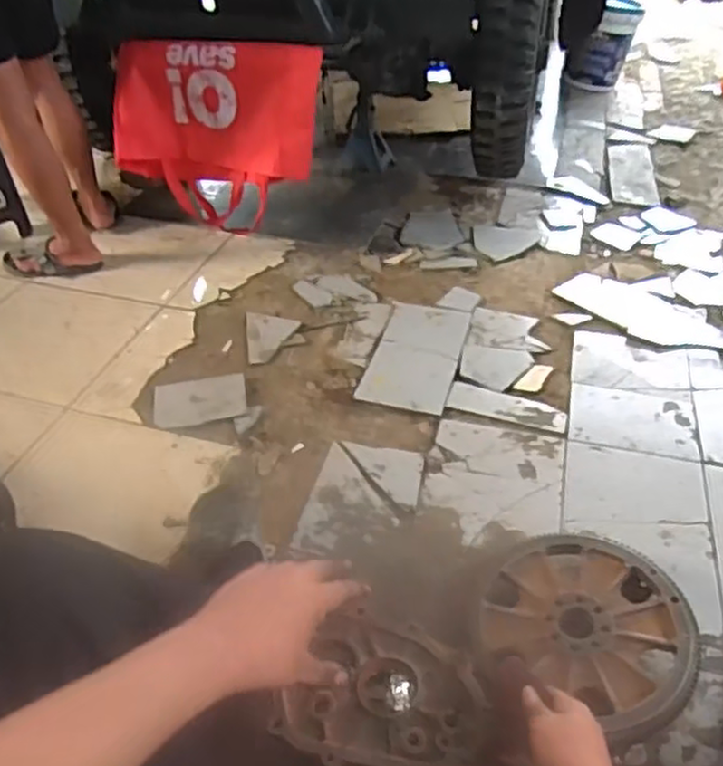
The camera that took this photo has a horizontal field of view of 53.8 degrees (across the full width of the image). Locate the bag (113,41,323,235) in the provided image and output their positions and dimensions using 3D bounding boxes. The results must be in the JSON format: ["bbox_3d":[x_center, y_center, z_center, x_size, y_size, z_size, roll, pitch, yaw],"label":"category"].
[{"bbox_3d":[-0.338,-0.578,1.692,0.477,0.411,0.060,6,39,5],"label":"bag"}]

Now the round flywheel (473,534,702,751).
[{"bbox_3d":[0.302,0.335,0.982,0.290,0.058,0.267,22,45,24],"label":"round flywheel"}]

